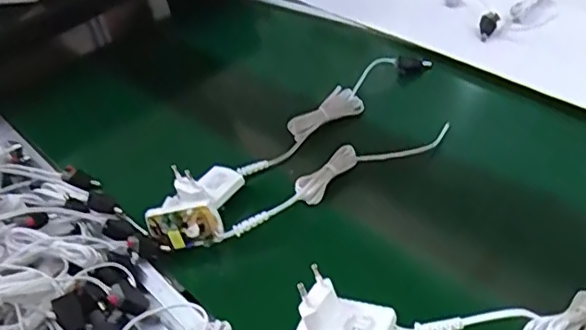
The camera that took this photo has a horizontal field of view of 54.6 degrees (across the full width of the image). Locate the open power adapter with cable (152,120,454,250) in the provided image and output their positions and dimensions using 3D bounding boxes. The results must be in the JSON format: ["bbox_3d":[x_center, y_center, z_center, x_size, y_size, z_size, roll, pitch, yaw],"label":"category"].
[{"bbox_3d":[0.014,0.013,0.495,0.276,0.034,0.051,-19,34,-18],"label":"open power adapter with cable"}]

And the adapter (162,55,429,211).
[{"bbox_3d":[0.015,-0.041,0.564,0.056,0.026,0.332,24,44,40],"label":"adapter"}]

